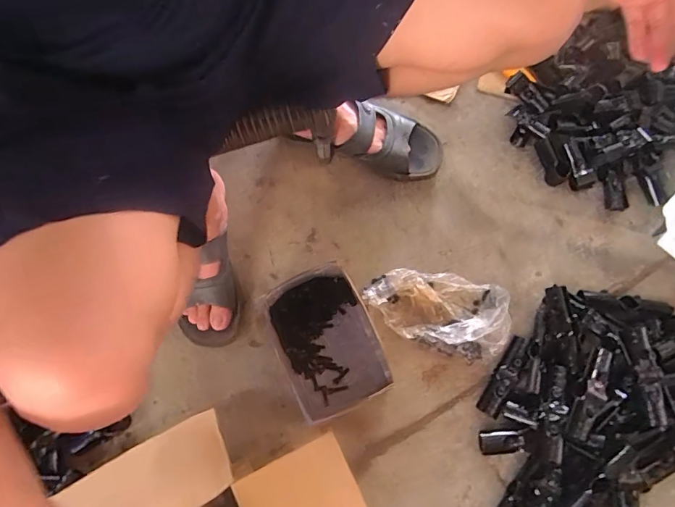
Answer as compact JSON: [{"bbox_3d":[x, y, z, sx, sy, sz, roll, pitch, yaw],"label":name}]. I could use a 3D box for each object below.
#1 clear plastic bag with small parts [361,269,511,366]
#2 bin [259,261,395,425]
[{"bbox_3d":[0.153,0.085,0.671,0.223,0.036,0.120,21,77,6],"label":"clear plastic bag with small parts"},{"bbox_3d":[-0.017,0.126,0.646,0.147,0.075,0.211,-24,77,-5],"label":"bin"}]

